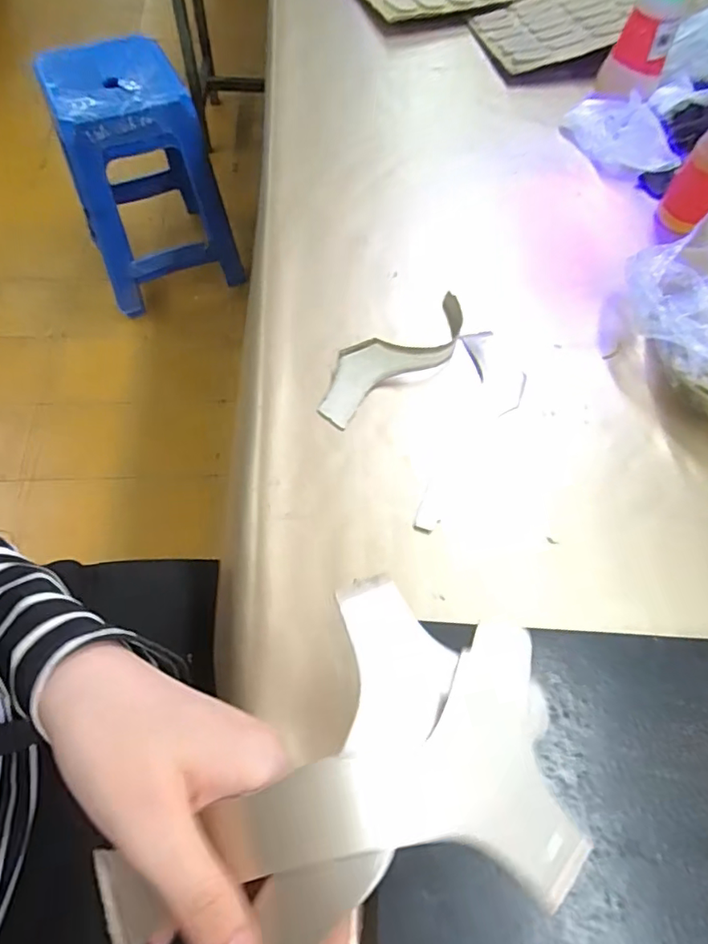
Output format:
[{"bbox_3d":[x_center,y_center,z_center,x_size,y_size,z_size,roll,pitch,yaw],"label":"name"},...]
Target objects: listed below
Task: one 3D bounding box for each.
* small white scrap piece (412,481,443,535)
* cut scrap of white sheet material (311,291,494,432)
[{"bbox_3d":[0.058,0.027,0.401,0.017,0.004,0.041,21,65,8],"label":"small white scrap piece"},{"bbox_3d":[0.043,-0.089,0.444,0.160,0.021,0.070,-33,70,-17],"label":"cut scrap of white sheet material"}]

